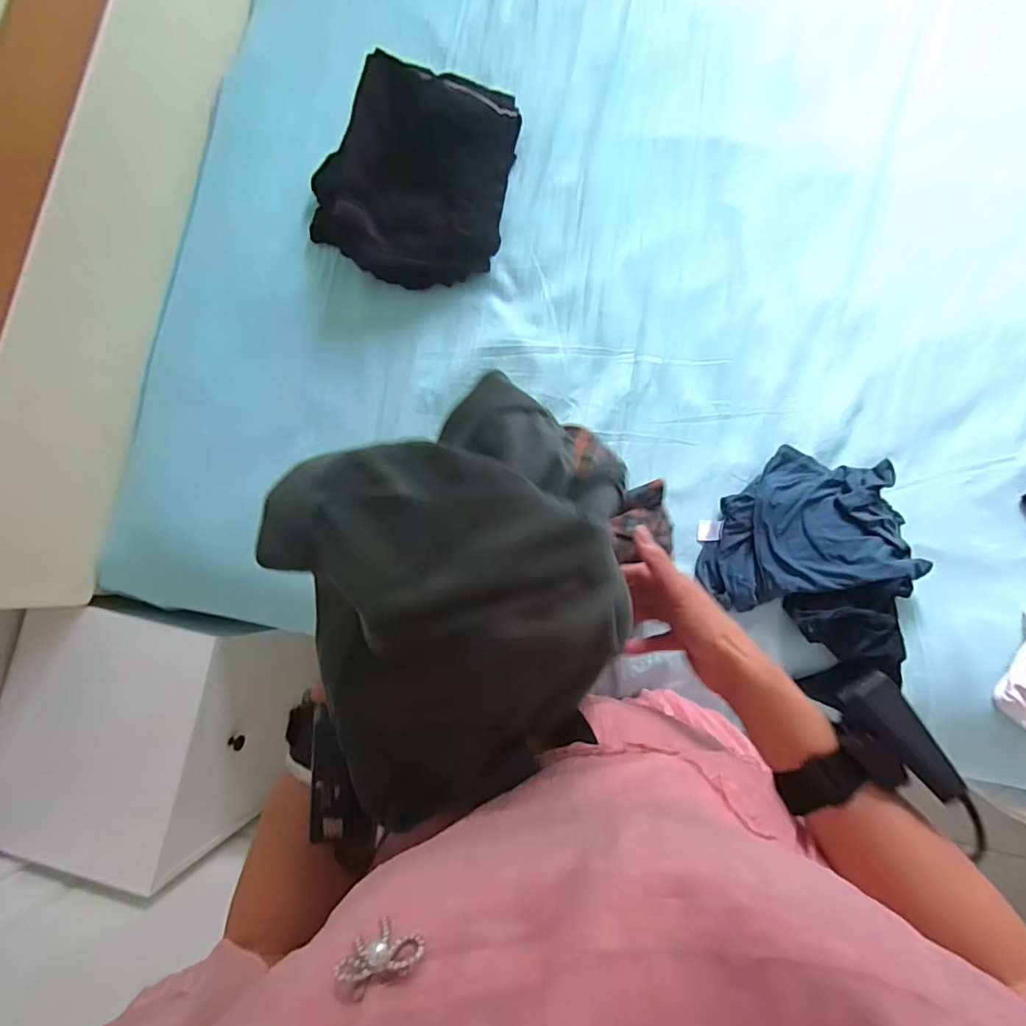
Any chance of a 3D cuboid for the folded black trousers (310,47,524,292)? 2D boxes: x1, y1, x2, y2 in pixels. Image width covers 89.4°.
[{"bbox_3d":[-0.151,-0.527,0.803,0.281,0.105,0.327,11,83,7],"label":"folded black trousers"}]

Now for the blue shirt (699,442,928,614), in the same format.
[{"bbox_3d":[0.386,0.012,0.695,0.260,0.064,0.200,-13,81,3],"label":"blue shirt"}]

